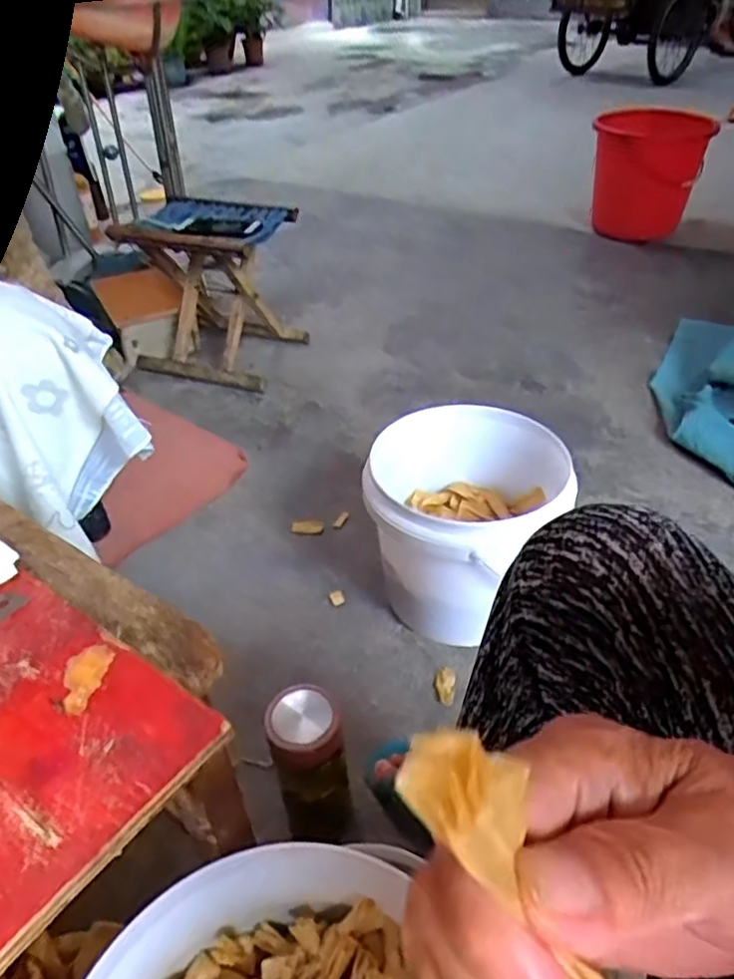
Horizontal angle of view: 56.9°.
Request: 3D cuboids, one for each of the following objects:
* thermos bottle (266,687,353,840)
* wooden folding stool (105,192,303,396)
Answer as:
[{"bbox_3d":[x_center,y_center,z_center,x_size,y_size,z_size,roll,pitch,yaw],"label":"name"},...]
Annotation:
[{"bbox_3d":[-0.053,0.269,0.651,0.067,0.171,0.076,-11,40,-11],"label":"thermos bottle"},{"bbox_3d":[-0.292,-0.392,1.347,0.299,0.296,0.232,15,42,20],"label":"wooden folding stool"}]

